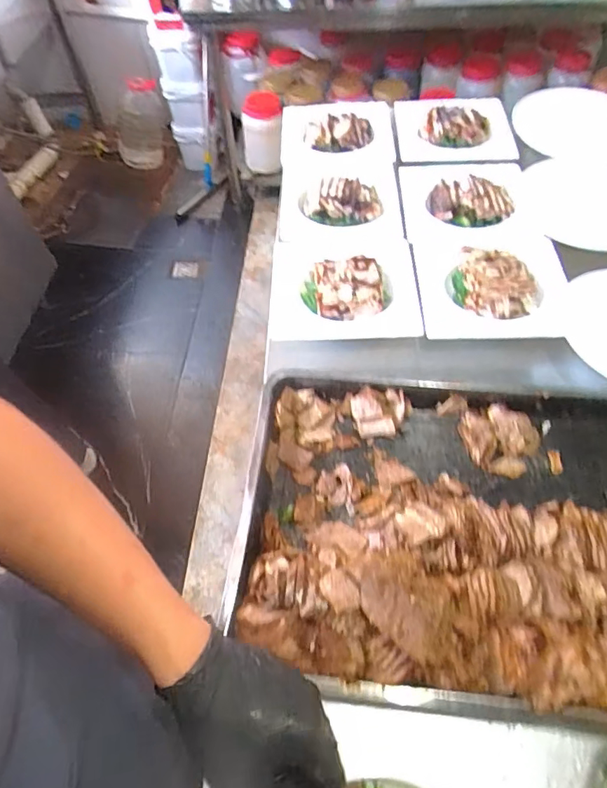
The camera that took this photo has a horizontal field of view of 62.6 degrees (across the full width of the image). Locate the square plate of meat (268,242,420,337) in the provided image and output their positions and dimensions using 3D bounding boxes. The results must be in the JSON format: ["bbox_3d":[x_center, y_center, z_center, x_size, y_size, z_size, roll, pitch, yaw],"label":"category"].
[{"bbox_3d":[0.068,-0.178,0.814,0.236,0.038,0.227,-1,56,1],"label":"square plate of meat"}]

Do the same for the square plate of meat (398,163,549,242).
[{"bbox_3d":[0.306,-0.381,0.951,0.232,0.028,0.240,-1,56,2],"label":"square plate of meat"}]

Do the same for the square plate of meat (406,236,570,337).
[{"bbox_3d":[0.312,-0.191,0.813,0.238,0.039,0.249,1,56,3],"label":"square plate of meat"}]

